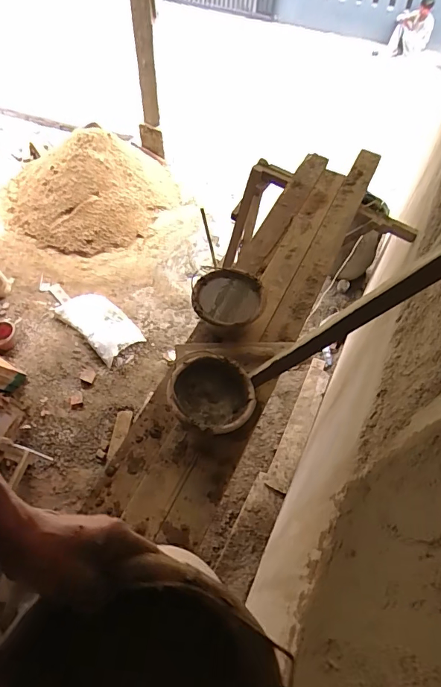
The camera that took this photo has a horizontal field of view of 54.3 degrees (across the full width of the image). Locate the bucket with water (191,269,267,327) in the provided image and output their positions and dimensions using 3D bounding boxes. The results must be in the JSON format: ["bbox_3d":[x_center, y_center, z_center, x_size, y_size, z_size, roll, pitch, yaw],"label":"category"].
[{"bbox_3d":[0.022,-0.125,1.541,0.247,0.178,0.244,-5,58,-6],"label":"bucket with water"}]

